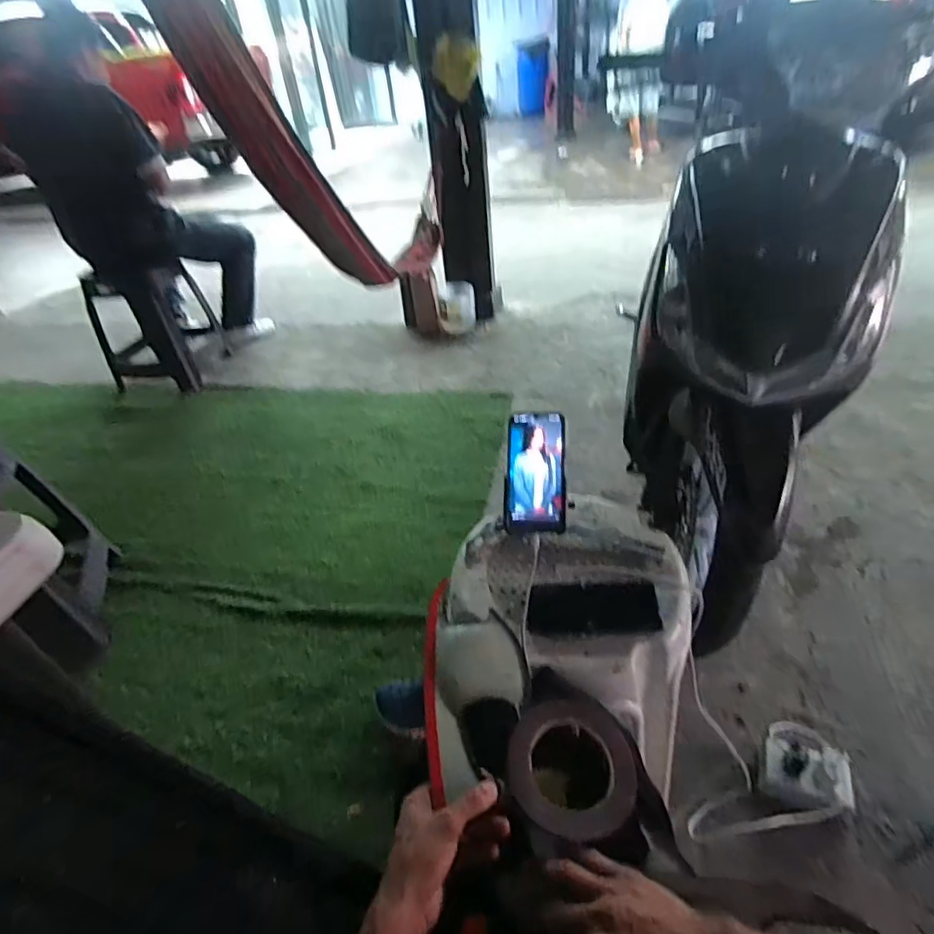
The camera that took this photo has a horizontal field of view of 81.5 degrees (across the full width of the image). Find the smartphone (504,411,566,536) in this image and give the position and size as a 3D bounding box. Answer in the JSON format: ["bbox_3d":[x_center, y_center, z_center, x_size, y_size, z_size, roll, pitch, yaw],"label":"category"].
[{"bbox_3d":[0.092,0.007,0.734,0.080,0.012,0.163,1,79,10],"label":"smartphone"}]

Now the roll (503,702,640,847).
[{"bbox_3d":[0.097,0.279,0.507,0.115,0.024,0.114,-4,40,4],"label":"roll"}]

